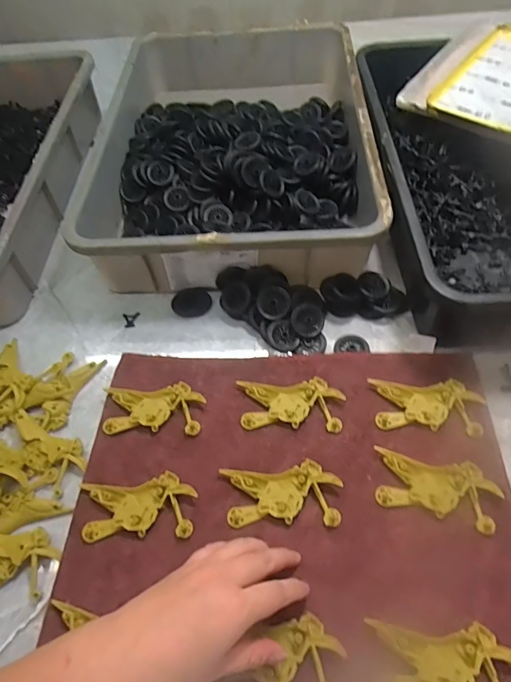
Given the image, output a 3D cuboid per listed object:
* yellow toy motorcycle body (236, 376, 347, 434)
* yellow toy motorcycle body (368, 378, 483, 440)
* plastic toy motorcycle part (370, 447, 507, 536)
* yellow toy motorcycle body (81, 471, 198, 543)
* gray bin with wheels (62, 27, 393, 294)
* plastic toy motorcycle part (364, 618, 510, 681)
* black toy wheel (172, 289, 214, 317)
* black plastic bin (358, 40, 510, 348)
[{"bbox_3d":[0.035,0.064,0.442,0.102,0.013,0.051,1,54,7],"label":"yellow toy motorcycle body"},{"bbox_3d":[0.168,0.063,0.429,0.101,0.010,0.050,3,54,8],"label":"yellow toy motorcycle body"},{"bbox_3d":[0.158,0.129,0.386,0.100,0.011,0.052,12,56,14],"label":"plastic toy motorcycle part"},{"bbox_3d":[-0.106,0.149,0.393,0.099,0.010,0.052,-3,54,3],"label":"yellow toy motorcycle body"},{"bbox_3d":[-0.029,-0.290,0.645,0.353,0.116,0.528,-3,54,3],"label":"gray bin with wheels"},{"bbox_3d":[0.136,0.233,0.315,0.100,0.008,0.051,4,54,9],"label":"plastic toy motorcycle part"},{"bbox_3d":[-0.078,-0.046,0.533,0.047,0.012,0.037,-5,54,2],"label":"black toy wheel"},{"bbox_3d":[0.338,-0.216,0.561,0.368,0.111,0.478,-1,54,5],"label":"black plastic bin"}]

